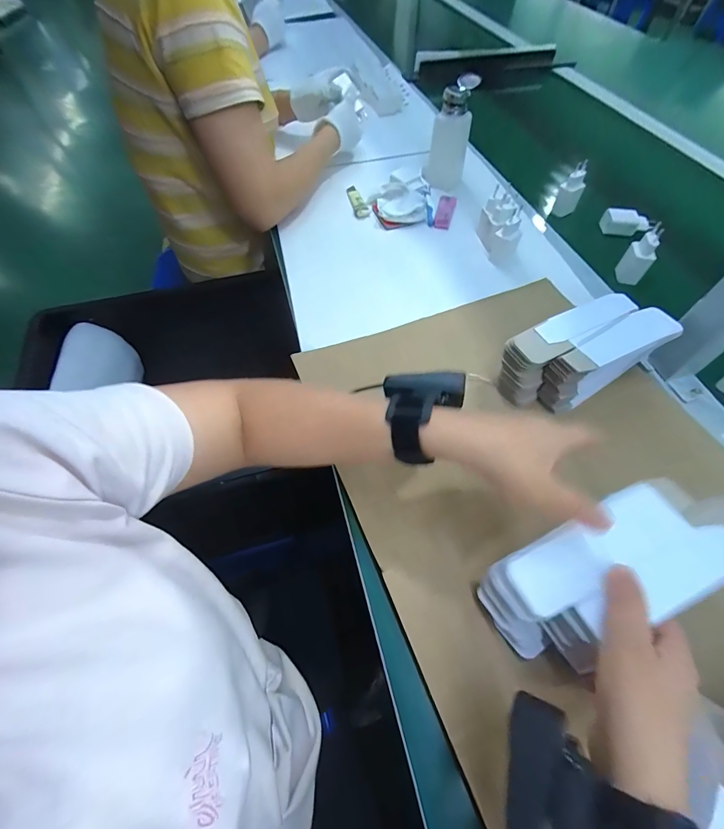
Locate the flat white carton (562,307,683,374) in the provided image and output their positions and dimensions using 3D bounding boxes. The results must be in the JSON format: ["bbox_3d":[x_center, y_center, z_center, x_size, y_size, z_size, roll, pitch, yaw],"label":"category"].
[{"bbox_3d":[0.273,-0.078,0.383,0.138,0.006,0.039,-26,62,-14],"label":"flat white carton"}]

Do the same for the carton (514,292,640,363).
[{"bbox_3d":[0.235,-0.095,0.394,0.144,0.011,0.042,-25,66,-11],"label":"carton"}]

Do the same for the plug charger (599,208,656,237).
[{"bbox_3d":[0.446,-0.324,0.623,0.069,0.025,0.043,0,59,1],"label":"plug charger"}]

